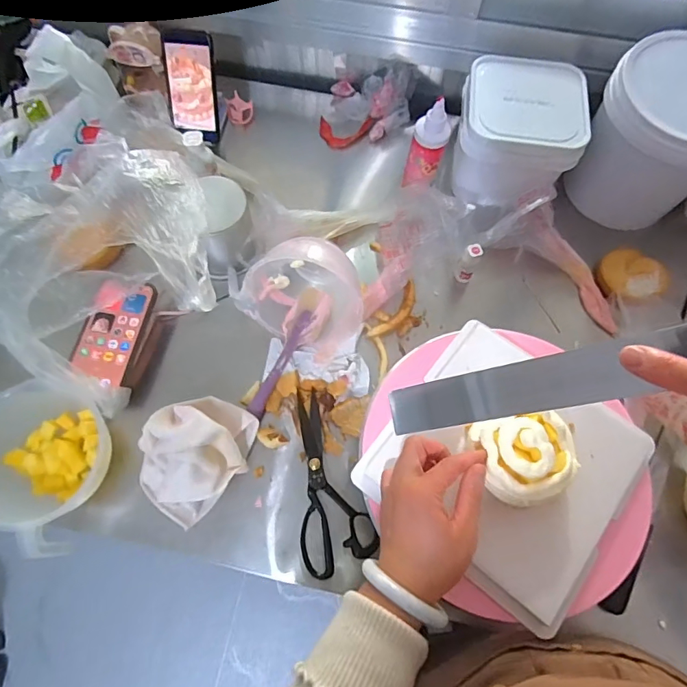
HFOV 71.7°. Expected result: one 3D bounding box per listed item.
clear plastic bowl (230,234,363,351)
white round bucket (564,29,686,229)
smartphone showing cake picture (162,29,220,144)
[{"bbox_3d":[-0.062,-0.064,0.629,0.161,0.125,0.129,-14,68,-7],"label":"clear plastic bowl"},{"bbox_3d":[0.463,-0.301,0.690,0.186,0.190,0.189,-38,73,-15],"label":"white round bucket"},{"bbox_3d":[-0.235,-0.395,0.737,0.077,0.150,0.015,4,34,1],"label":"smartphone showing cake picture"}]

